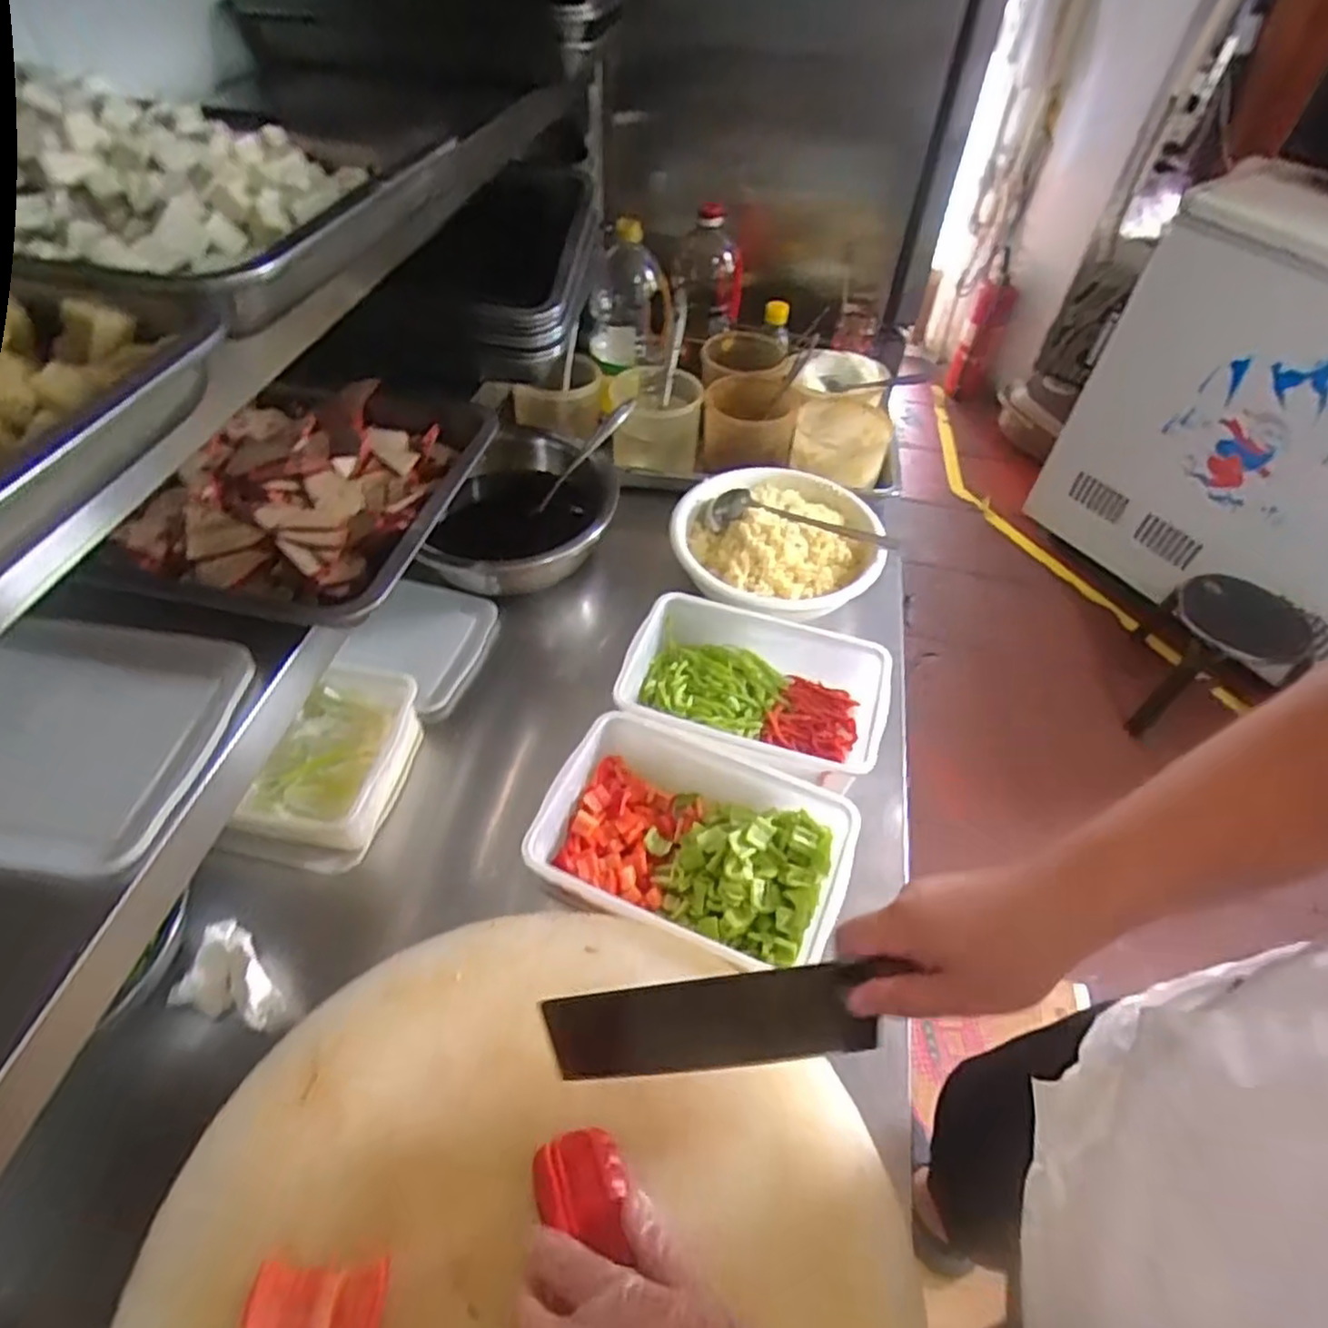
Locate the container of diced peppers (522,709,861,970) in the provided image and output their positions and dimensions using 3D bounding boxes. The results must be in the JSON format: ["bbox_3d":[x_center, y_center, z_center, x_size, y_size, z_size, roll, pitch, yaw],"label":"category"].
[{"bbox_3d":[0.028,0.156,0.643,0.261,0.080,0.183,19,52,14],"label":"container of diced peppers"}]

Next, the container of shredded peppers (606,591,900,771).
[{"bbox_3d":[0.093,0.031,0.763,0.263,0.080,0.180,12,51,8],"label":"container of shredded peppers"}]

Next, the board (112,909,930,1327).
[{"bbox_3d":[-0.081,0.373,0.424,0.441,0.038,0.449,1,50,-1],"label":"board"}]

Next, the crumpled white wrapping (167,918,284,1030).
[{"bbox_3d":[-0.347,0.249,0.592,0.095,0.037,0.069,12,51,8],"label":"crumpled white wrapping"}]

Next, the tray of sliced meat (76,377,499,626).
[{"bbox_3d":[-0.297,-0.150,0.615,0.242,0.051,0.295,9,51,6],"label":"tray of sliced meat"}]

